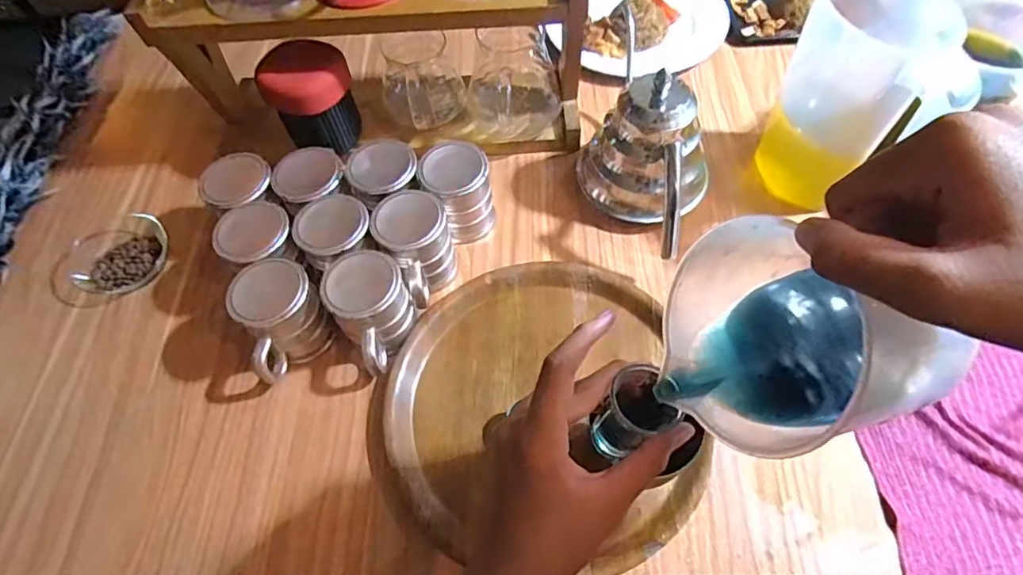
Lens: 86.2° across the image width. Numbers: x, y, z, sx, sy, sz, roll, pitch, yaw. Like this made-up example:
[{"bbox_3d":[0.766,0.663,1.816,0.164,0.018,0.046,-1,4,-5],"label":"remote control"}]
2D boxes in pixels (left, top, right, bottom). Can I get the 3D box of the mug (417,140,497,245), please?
[{"bbox_3d":[-0.056,-0.099,0.593,0.072,0.095,0.066,-13,61,-5],"label":"mug"}]

